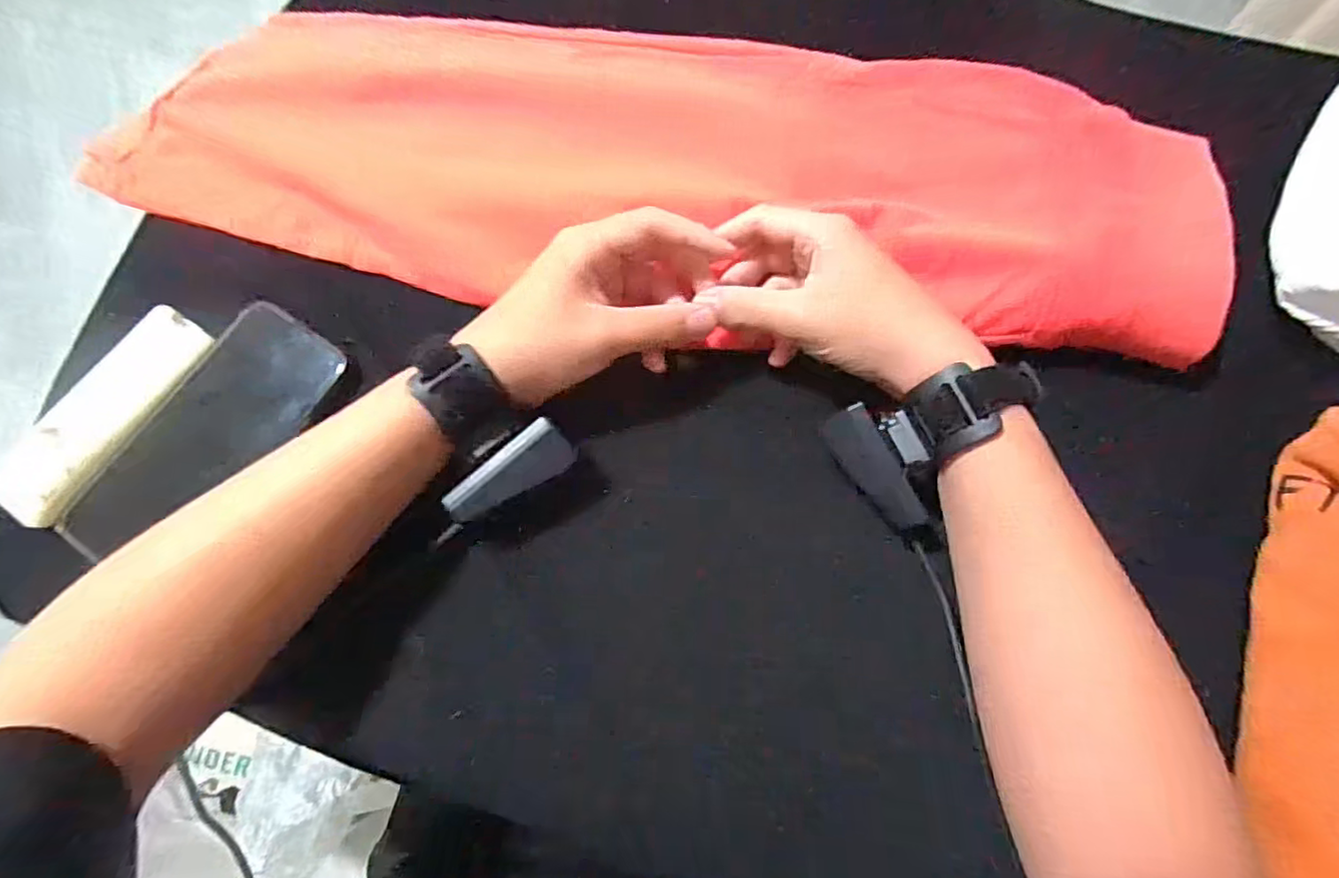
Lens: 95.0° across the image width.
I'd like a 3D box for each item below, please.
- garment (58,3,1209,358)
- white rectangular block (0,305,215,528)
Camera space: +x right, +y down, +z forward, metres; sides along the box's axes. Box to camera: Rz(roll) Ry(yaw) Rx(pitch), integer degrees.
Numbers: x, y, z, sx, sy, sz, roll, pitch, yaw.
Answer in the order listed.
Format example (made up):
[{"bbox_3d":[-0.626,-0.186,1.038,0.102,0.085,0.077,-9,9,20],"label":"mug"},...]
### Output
[{"bbox_3d":[-0.020,-0.179,0.381,0.651,0.026,0.197,9,75,8],"label":"garment"},{"bbox_3d":[-0.321,-0.016,0.348,0.037,0.021,0.133,27,77,9],"label":"white rectangular block"}]

